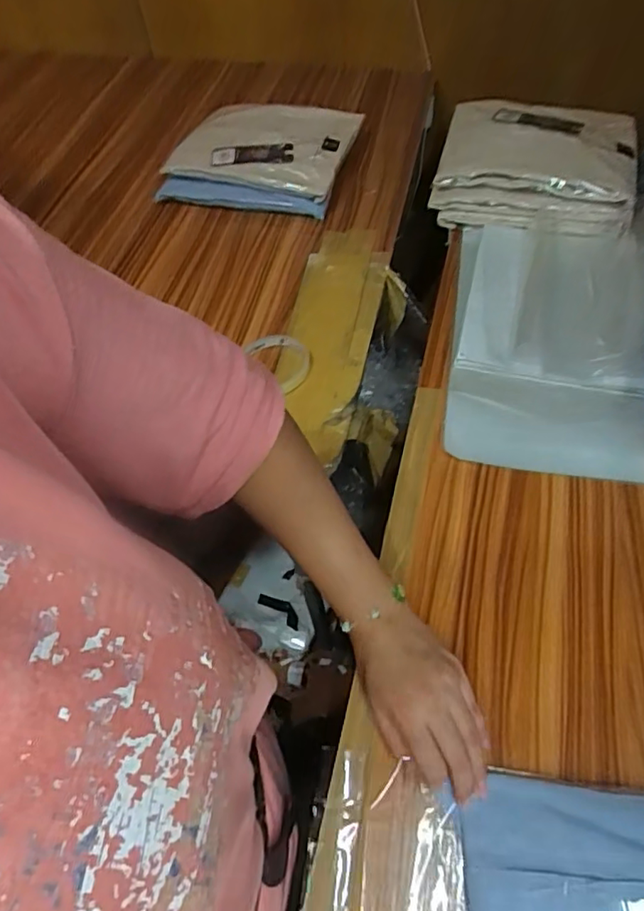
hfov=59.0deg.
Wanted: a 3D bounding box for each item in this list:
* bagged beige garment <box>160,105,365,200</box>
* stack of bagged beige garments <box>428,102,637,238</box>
[{"bbox_3d":[-0.082,-0.471,0.848,0.237,0.028,0.196,14,65,7],"label":"bagged beige garment"},{"bbox_3d":[0.290,-0.398,0.783,0.248,0.078,0.221,12,56,13],"label":"stack of bagged beige garments"}]

